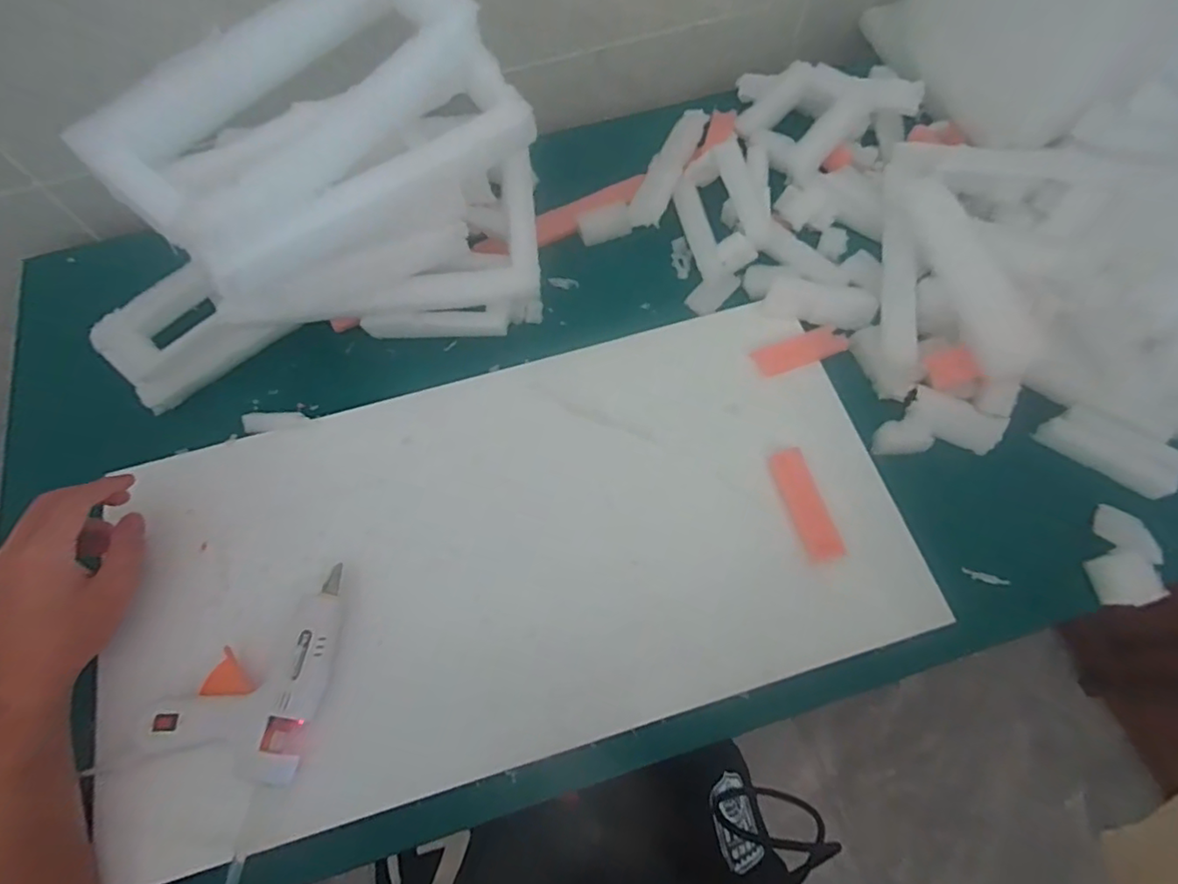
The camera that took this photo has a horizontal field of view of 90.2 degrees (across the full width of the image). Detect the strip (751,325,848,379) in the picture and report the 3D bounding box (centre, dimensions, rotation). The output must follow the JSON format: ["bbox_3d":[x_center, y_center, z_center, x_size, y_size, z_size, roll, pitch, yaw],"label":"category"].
[{"bbox_3d":[0.183,-0.078,0.505,0.083,0.004,0.027,-20,68,-7],"label":"strip"}]

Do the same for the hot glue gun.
[{"bbox_3d":[-0.232,0.152,0.404,0.105,0.023,0.130,10,68,6],"label":"hot glue gun"}]

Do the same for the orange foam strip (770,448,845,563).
[{"bbox_3d":[0.166,0.047,0.453,0.030,0.004,0.090,-14,68,-4],"label":"orange foam strip"}]

